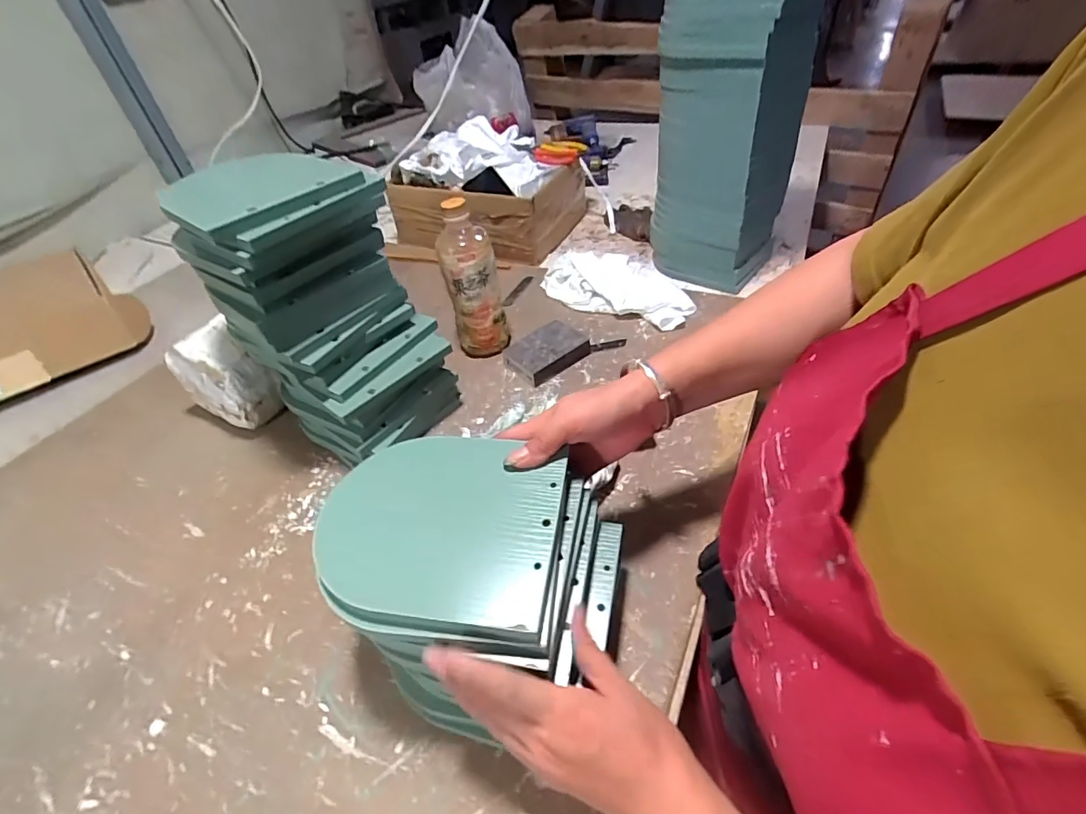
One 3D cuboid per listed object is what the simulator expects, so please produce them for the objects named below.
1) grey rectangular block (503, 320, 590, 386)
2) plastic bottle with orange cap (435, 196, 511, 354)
[{"bbox_3d":[0.006,-0.075,0.671,0.098,0.027,0.067,-31,49,-23],"label":"grey rectangular block"},{"bbox_3d":[-0.090,-0.158,0.650,0.071,0.204,0.059,-18,46,-11],"label":"plastic bottle with orange cap"}]

